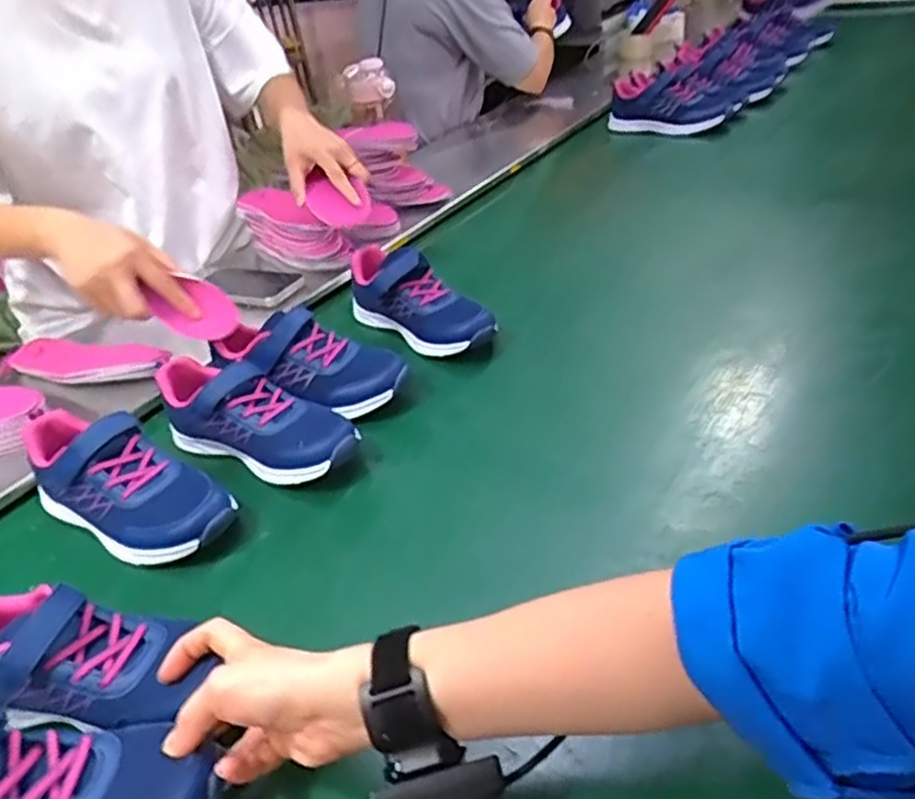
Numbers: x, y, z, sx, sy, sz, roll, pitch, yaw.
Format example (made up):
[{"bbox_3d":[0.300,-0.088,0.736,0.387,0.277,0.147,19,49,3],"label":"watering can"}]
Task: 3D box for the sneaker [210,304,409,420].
[{"bbox_3d":[-0.153,-0.039,0.749,0.206,0.083,0.066,5,36,22],"label":"sneaker"}]

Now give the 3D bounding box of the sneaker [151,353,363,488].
[{"bbox_3d":[-0.193,0.011,0.688,0.201,0.080,0.082,14,41,31],"label":"sneaker"}]

